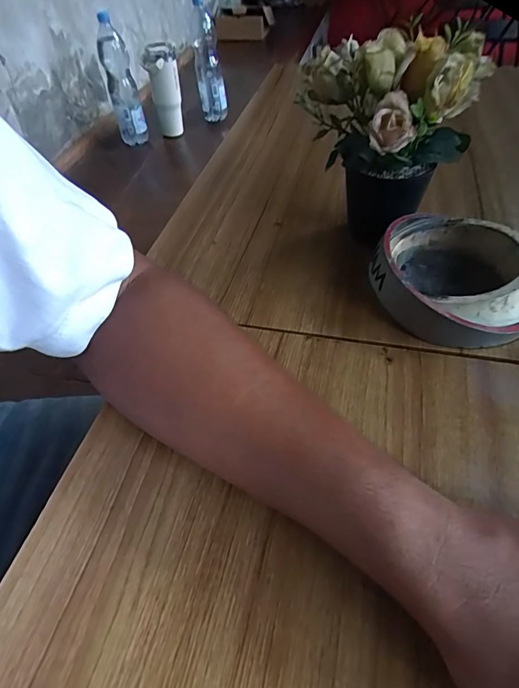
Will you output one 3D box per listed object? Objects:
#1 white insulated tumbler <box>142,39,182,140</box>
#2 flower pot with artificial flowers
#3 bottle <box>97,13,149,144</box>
[{"bbox_3d":[-0.302,-0.808,1.310,0.098,0.268,0.111,20,37,40],"label":"white insulated tumbler"},{"bbox_3d":[0.110,-0.163,0.356,0.133,0.166,0.114,-33,51,-21],"label":"flower pot with artificial flowers"},{"bbox_3d":[-0.429,-0.800,1.265,0.087,0.333,0.105,-16,47,-7],"label":"bottle"}]

